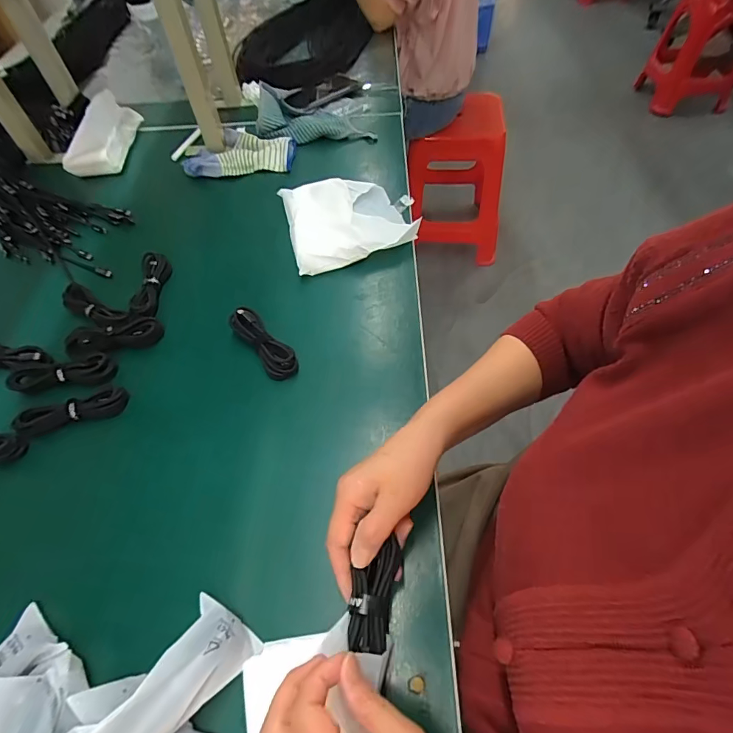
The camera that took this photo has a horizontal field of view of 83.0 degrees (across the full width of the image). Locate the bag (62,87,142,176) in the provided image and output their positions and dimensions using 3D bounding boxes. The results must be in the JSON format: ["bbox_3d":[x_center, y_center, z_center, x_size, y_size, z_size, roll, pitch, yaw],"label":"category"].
[{"bbox_3d":[-0.468,-0.409,0.734,0.088,0.061,0.167,-6,56,0],"label":"bag"}]

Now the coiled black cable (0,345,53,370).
[{"bbox_3d":[-0.428,-0.011,0.490,0.113,0.018,0.035,8,57,9],"label":"coiled black cable"}]

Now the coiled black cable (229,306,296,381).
[{"bbox_3d":[-0.119,-0.029,0.477,0.036,0.021,0.106,-36,61,-19],"label":"coiled black cable"}]

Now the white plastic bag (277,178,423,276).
[{"bbox_3d":[-0.029,-0.213,0.589,0.165,0.031,0.169,-16,57,-7],"label":"white plastic bag"}]

